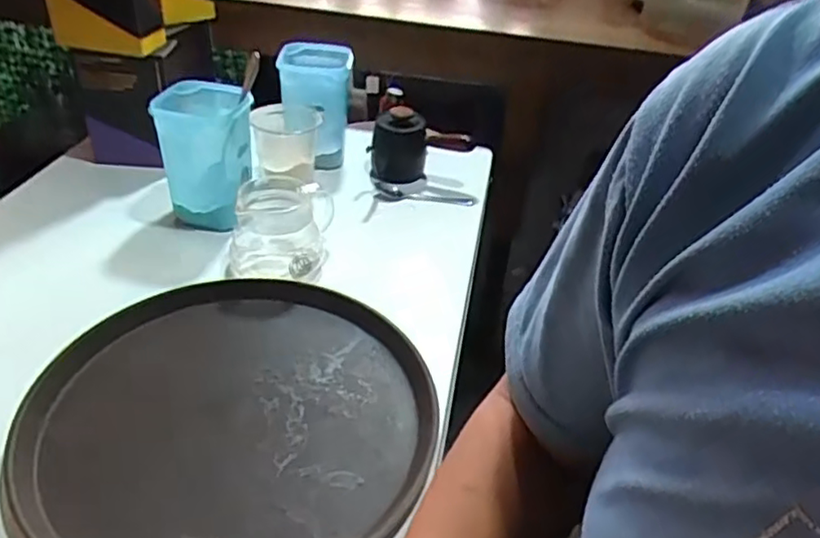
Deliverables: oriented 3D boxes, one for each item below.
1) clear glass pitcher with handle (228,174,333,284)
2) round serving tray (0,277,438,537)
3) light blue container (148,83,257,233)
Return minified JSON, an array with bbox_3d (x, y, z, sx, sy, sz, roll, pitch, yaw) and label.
[{"bbox_3d":[-0.145,-0.051,0.728,0.101,0.086,0.109,4,34,-4],"label":"clear glass pitcher with handle"},{"bbox_3d":[-0.149,0.129,0.560,0.328,0.038,0.340,5,34,-3],"label":"round serving tray"},{"bbox_3d":[-0.248,-0.138,0.787,0.106,0.146,0.100,-5,35,-17],"label":"light blue container"}]

